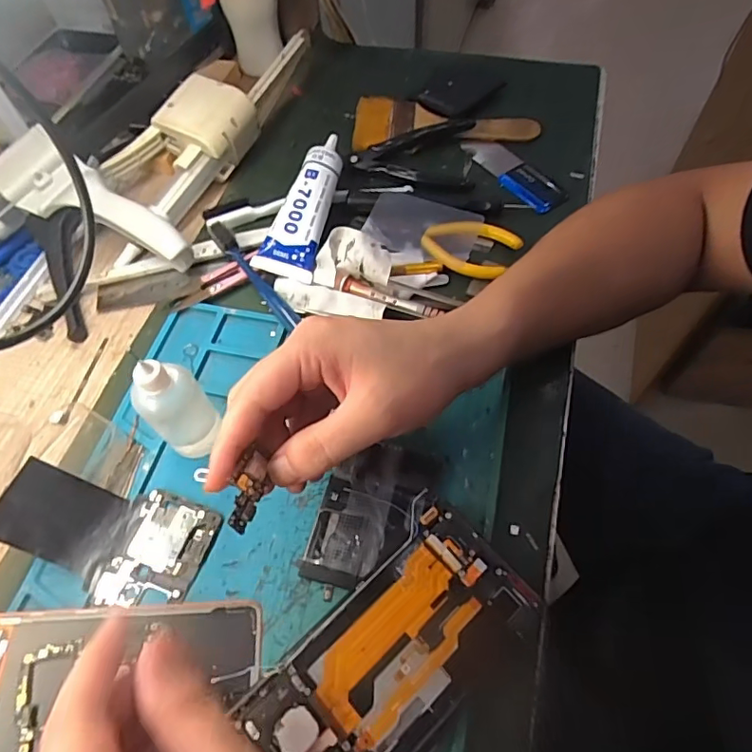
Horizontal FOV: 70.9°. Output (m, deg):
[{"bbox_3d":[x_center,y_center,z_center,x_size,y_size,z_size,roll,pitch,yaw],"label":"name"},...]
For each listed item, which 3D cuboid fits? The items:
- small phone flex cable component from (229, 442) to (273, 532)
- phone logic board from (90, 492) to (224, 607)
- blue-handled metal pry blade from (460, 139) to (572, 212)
[{"bbox_3d":[-0.057,0.052,0.241,0.004,0.019,0.042,-31,31,36],"label":"small phone flex cable component"},{"bbox_3d":[-0.121,0.100,0.297,0.050,0.004,0.065,17,62,12],"label":"phone logic board"},{"bbox_3d":[0.116,-0.175,0.454,0.035,0.008,0.105,-31,63,-15],"label":"blue-handled metal pry blade"}]

